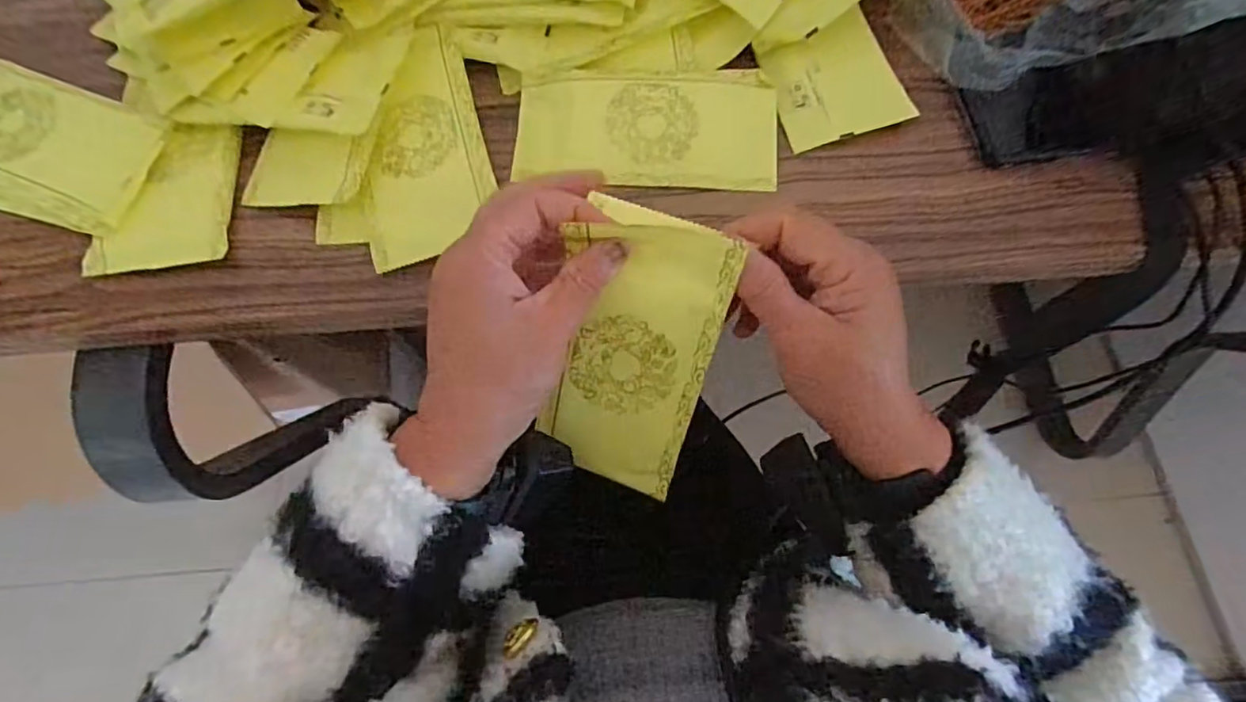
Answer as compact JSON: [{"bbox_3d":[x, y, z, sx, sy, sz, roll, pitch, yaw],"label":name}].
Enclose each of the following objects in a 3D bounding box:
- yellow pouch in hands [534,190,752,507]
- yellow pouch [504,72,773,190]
[{"bbox_3d":[0.004,0.005,0.313,0.076,0.156,0.014,17,31,6],"label":"yellow pouch in hands"},{"bbox_3d":[0.015,-0.148,0.395,0.170,0.009,0.082,1,82,3],"label":"yellow pouch"}]

